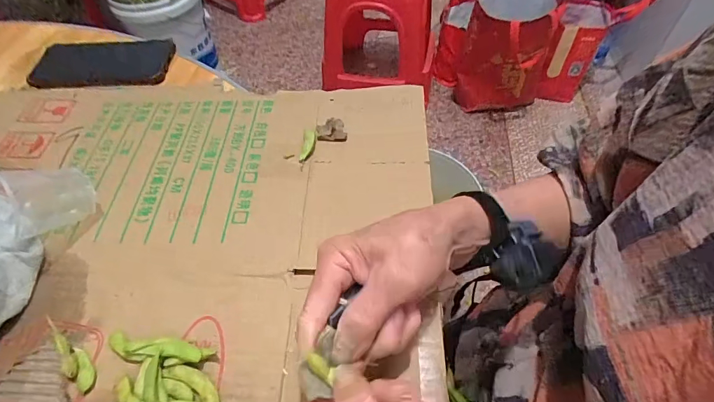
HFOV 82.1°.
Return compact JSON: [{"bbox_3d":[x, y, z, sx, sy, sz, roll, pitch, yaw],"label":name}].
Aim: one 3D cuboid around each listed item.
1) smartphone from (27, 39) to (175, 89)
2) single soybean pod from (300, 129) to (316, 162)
[{"bbox_3d":[-0.320,-0.177,0.517,0.166,0.015,0.080,0,54,2],"label":"smartphone"},{"bbox_3d":[-0.050,-0.058,0.423,0.013,0.006,0.044,3,55,4],"label":"single soybean pod"}]

